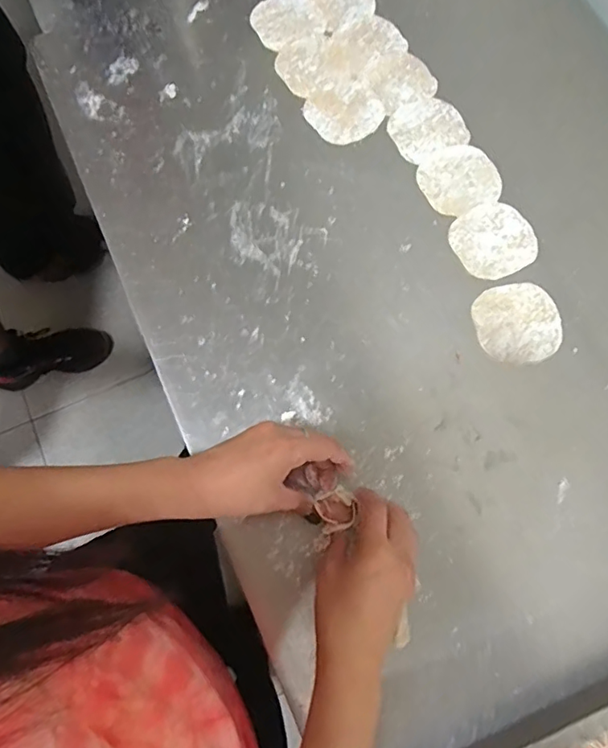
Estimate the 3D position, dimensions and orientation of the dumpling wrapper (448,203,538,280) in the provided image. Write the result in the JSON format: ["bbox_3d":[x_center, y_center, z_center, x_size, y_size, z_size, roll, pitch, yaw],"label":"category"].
[{"bbox_3d":[0.191,-0.135,0.539,0.080,0.004,0.077,0,75,0],"label":"dumpling wrapper"}]

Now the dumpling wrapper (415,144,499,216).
[{"bbox_3d":[0.162,-0.204,0.558,0.080,0.004,0.075,0,75,0],"label":"dumpling wrapper"}]

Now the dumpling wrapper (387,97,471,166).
[{"bbox_3d":[0.133,-0.266,0.576,0.081,0.004,0.070,-26,76,-6],"label":"dumpling wrapper"}]

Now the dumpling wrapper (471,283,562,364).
[{"bbox_3d":[0.206,-0.049,0.513,0.079,0.004,0.077,0,75,0],"label":"dumpling wrapper"}]

